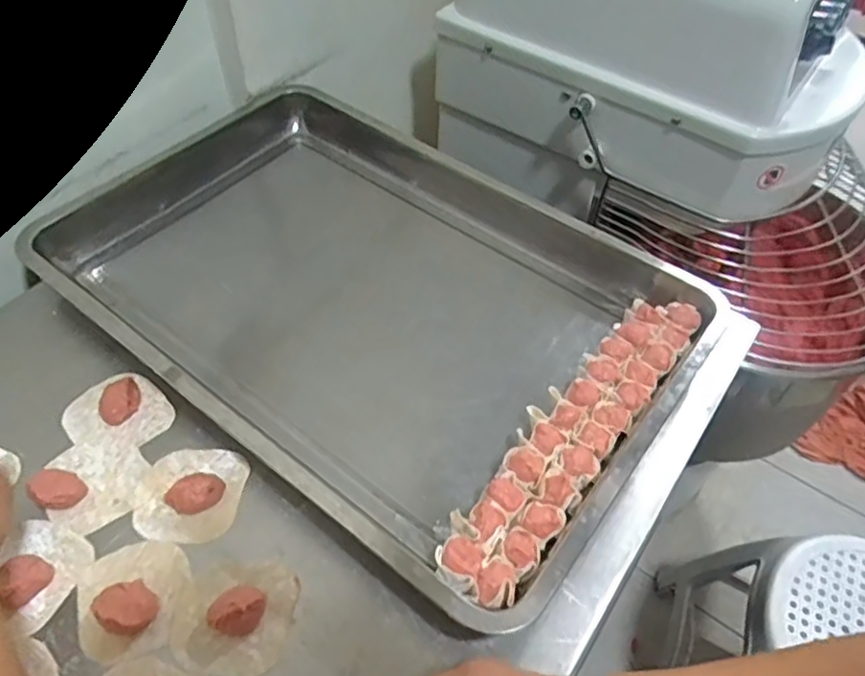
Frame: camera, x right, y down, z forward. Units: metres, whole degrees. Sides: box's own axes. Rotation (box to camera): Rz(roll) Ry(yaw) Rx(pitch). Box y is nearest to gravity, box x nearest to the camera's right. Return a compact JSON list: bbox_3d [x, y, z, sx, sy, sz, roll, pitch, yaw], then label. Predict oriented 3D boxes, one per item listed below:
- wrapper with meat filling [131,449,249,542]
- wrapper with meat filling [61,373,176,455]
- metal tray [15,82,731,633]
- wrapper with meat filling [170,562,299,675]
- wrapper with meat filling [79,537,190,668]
[{"bbox_3d":[-0.193,0.119,0.508,0.080,0.019,0.075,2,50,-2],"label":"wrapper with meat filling"},{"bbox_3d":[-0.271,0.061,0.548,0.076,0.017,0.078,-36,61,-28],"label":"wrapper with meat filling"},{"bbox_3d":[-0.079,-0.056,0.635,0.625,0.052,0.393,32,56,21],"label":"metal tray"},{"bbox_3d":[-0.139,0.189,0.446,0.079,0.025,0.075,2,50,-2],"label":"wrapper with meat filling"},{"bbox_3d":[-0.212,0.180,0.454,0.072,0.018,0.077,2,50,-2],"label":"wrapper with meat filling"}]

